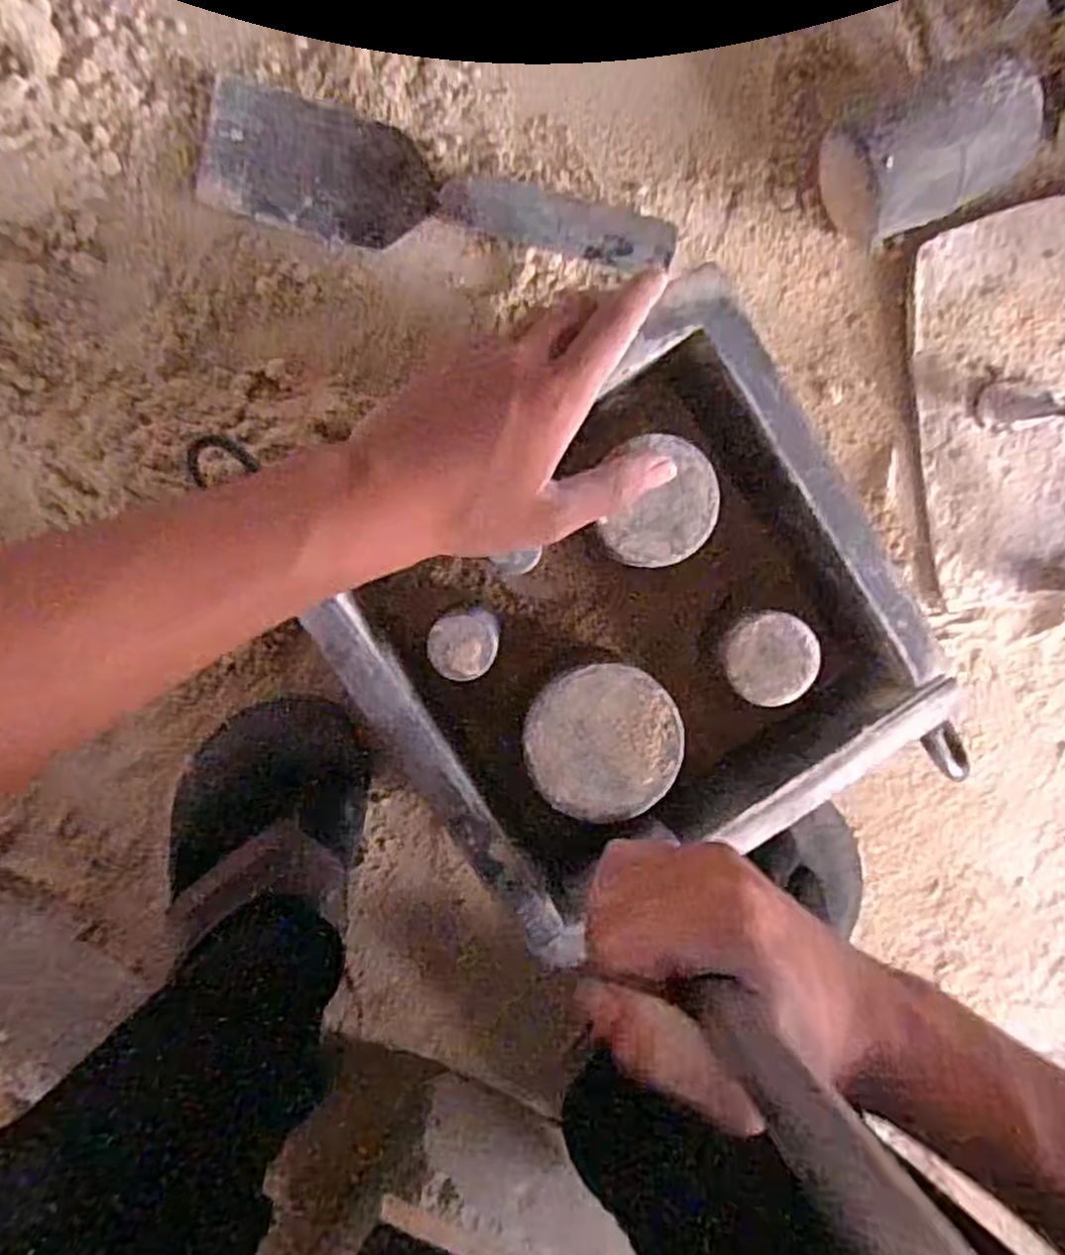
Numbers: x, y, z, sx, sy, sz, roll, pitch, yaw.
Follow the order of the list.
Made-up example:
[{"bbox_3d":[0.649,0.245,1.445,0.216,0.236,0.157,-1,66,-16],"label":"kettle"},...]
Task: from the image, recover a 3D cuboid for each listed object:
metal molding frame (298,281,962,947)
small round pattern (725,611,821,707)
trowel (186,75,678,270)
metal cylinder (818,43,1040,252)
[{"bbox_3d":[0.045,0.002,0.386,0.235,0.072,0.226,-34,97,2],"label":"metal molding frame"},{"bbox_3d":[0.112,0.015,0.360,0.041,0.008,0.042,-6,94,-6],"label":"small round pattern"},{"bbox_3d":[-0.055,-0.242,0.426,0.263,0.038,0.068,14,96,-4],"label":"trowel"},{"bbox_3d":[0.207,-0.252,0.419,0.100,0.076,0.066,-26,95,-4],"label":"metal cylinder"}]

